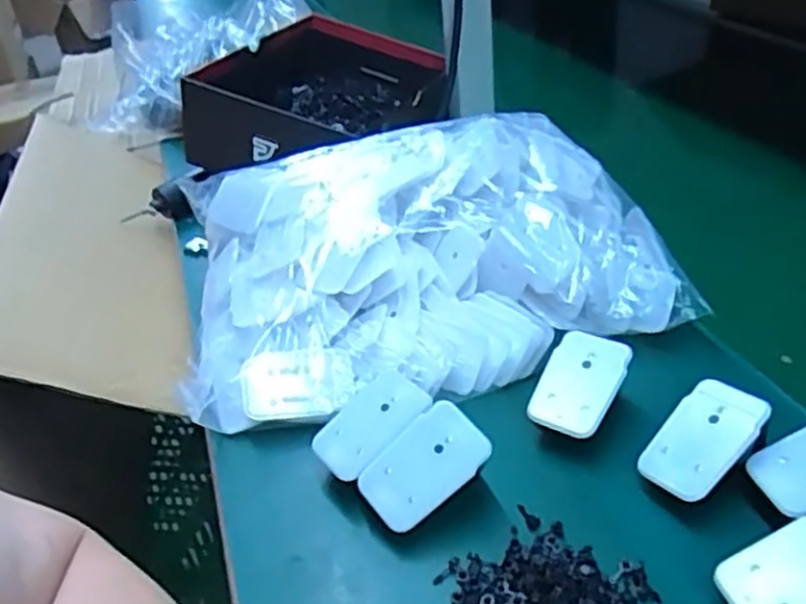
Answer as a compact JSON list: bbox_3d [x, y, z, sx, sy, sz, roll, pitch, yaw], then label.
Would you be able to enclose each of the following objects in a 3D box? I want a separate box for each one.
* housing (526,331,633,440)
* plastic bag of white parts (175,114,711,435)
[{"bbox_3d":[0.107,0.049,0.447,0.045,0.005,0.070,18,59,29],"label":"housing"},{"bbox_3d":[0.002,-0.043,0.566,0.335,0.107,0.268,-16,37,-6],"label":"plastic bag of white parts"}]

